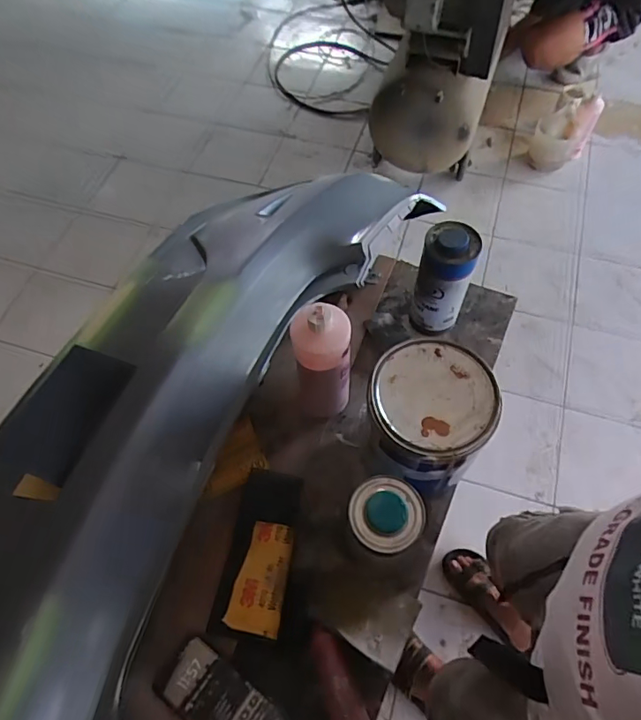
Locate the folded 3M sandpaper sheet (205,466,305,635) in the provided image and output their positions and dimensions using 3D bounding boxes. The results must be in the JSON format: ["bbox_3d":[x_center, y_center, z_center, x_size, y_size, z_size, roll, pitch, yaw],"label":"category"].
[{"bbox_3d":[-0.088,0.267,0.708,0.093,0.031,0.220,6,61,6],"label":"folded 3M sandpaper sheet"}]

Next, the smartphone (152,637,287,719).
[{"bbox_3d":[-0.126,0.437,0.633,0.164,0.012,0.076,34,64,13],"label":"smartphone"}]

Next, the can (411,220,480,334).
[{"bbox_3d":[0.198,-0.126,0.826,0.080,0.206,0.080,-1,60,2],"label":"can"}]

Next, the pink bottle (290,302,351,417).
[{"bbox_3d":[0.003,0.002,0.726,0.077,0.251,0.071,-3,60,0],"label":"pink bottle"}]

